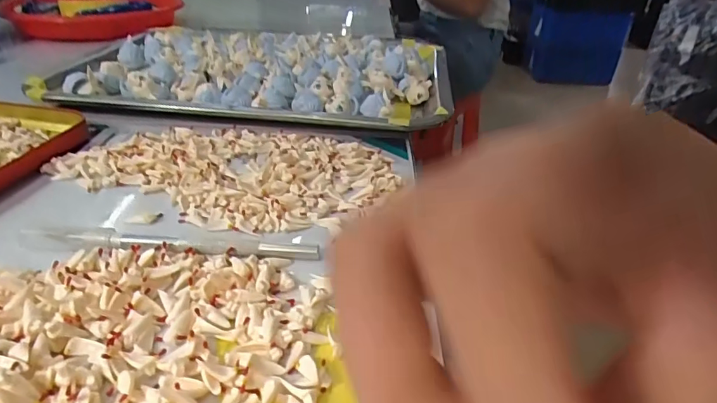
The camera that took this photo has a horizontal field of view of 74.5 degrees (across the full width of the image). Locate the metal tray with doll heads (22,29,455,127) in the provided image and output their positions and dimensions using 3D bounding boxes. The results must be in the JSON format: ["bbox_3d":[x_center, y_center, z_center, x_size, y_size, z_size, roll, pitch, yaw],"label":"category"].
[{"bbox_3d":[-0.090,-0.133,0.457,0.349,0.031,0.242,5,31,4],"label":"metal tray with doll heads"}]

